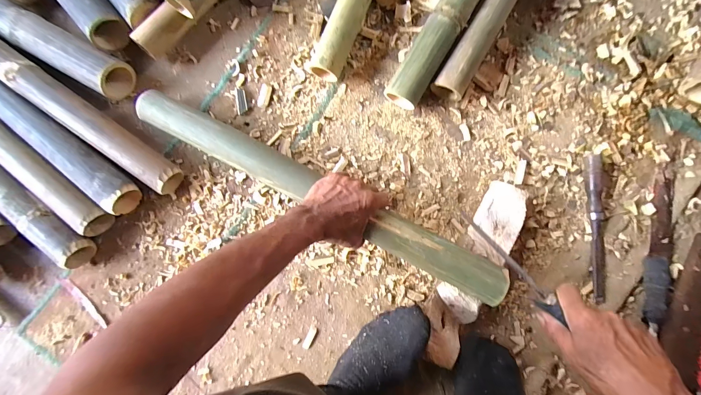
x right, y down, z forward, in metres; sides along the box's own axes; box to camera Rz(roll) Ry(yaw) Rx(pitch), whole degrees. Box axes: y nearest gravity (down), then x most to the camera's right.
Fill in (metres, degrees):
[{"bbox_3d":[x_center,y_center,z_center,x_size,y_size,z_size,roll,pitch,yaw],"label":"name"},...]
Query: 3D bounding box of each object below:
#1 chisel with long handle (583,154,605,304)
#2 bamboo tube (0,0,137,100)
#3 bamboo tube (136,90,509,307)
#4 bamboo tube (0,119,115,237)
[{"bbox_3d":[0.415,0.049,0.517,0.033,0.024,0.242,2,82,4],"label":"chisel with long handle"},{"bbox_3d":[-0.682,-0.352,0.602,0.571,0.081,0.074,28,85,7],"label":"bamboo tube"},{"bbox_3d":[-0.071,-0.015,0.508,0.653,0.064,0.065,27,84,10],"label":"bamboo tube"},{"bbox_3d":[-0.682,-0.143,0.579,0.619,0.055,0.063,38,86,8],"label":"bamboo tube"}]

